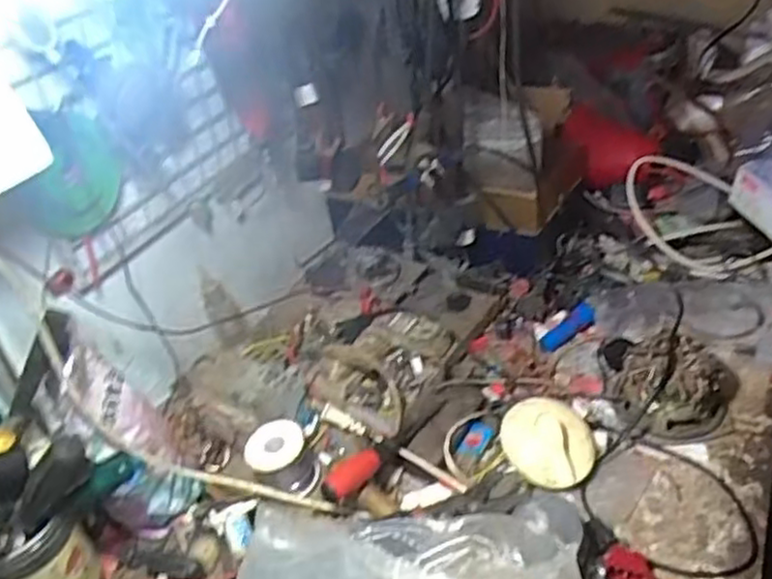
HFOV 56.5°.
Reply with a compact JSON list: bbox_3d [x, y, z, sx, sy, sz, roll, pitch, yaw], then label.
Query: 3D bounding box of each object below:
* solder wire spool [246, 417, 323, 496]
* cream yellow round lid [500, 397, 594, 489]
[{"bbox_3d":[-0.090,0.149,0.624,0.058,0.048,0.050,-14,40,-7],"label":"solder wire spool"},{"bbox_3d":[0.145,0.134,0.651,0.077,0.028,0.092,-1,40,8],"label":"cream yellow round lid"}]

